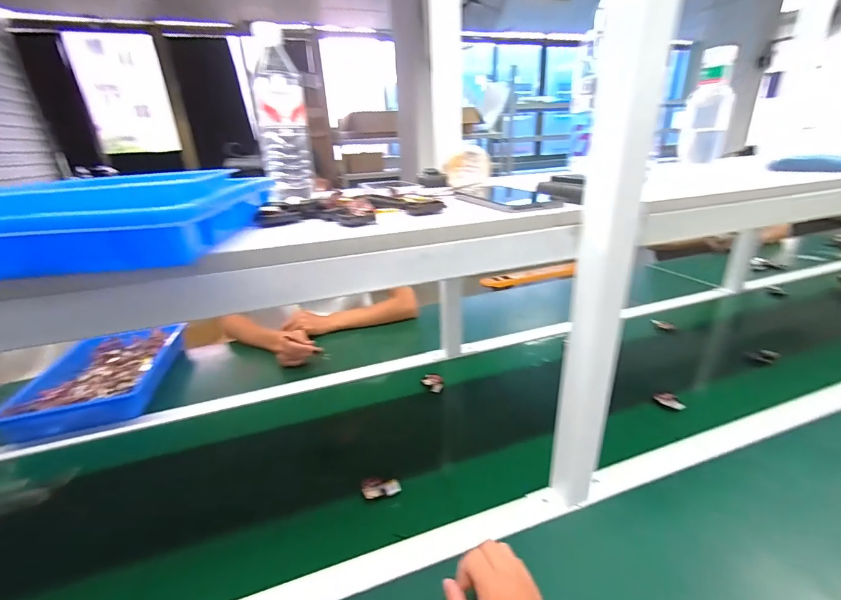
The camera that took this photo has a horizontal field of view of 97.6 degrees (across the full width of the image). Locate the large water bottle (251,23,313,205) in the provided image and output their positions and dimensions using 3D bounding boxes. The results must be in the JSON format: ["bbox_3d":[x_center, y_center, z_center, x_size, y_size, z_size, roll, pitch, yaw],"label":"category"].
[{"bbox_3d":[-0.189,-0.244,0.504,0.069,0.193,0.079,-11,25,-17],"label":"large water bottle"}]

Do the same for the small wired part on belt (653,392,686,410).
[{"bbox_3d":[0.485,0.194,0.715,0.034,0.010,0.053,-24,31,-38],"label":"small wired part on belt"}]

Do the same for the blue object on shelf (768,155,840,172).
[{"bbox_3d":[0.623,-0.215,0.580,0.115,0.024,0.019,7,26,24],"label":"blue object on shelf"}]

